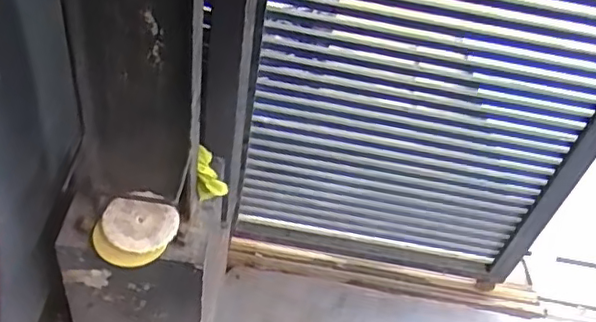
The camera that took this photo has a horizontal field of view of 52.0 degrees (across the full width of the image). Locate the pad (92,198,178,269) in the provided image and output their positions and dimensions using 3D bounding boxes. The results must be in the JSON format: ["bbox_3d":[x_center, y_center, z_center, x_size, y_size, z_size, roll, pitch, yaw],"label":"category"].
[{"bbox_3d":[-0.339,0.147,1.279,0.155,0.038,0.152,15,60,-5],"label":"pad"}]

